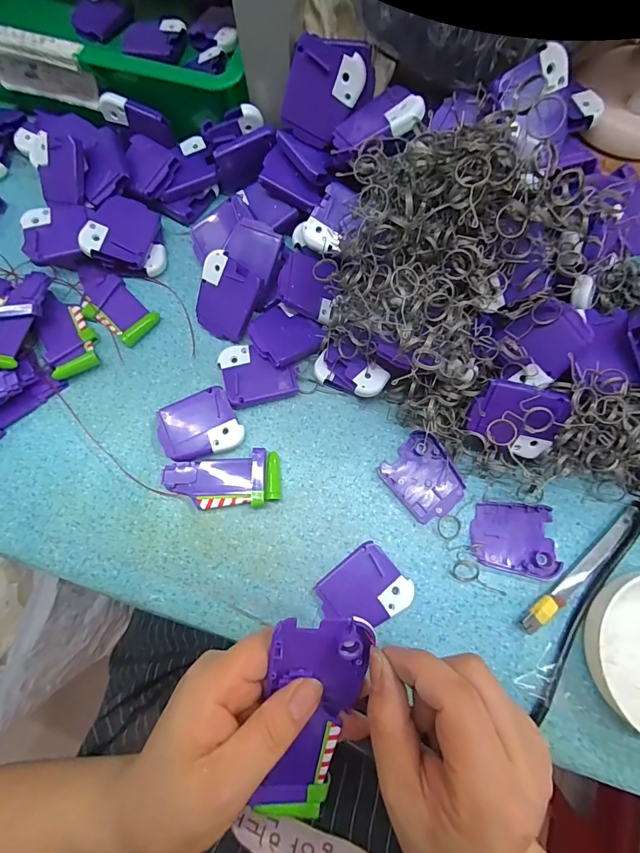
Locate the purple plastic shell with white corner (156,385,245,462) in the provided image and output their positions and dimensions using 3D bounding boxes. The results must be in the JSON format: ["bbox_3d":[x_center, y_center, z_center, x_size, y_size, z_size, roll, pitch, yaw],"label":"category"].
[{"bbox_3d":[-0.097,0.000,0.325,0.061,0.010,0.052,-23,76,-6],"label":"purple plastic shell with white corner"}]

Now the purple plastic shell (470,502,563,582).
[{"bbox_3d":[0.146,0.085,0.305,0.061,0.008,0.052,4,75,2],"label":"purple plastic shell"}]

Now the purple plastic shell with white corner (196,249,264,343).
[{"bbox_3d":[-0.078,-0.105,0.338,0.050,0.011,0.062,33,118,11],"label":"purple plastic shell with white corner"}]

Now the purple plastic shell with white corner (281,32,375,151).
[{"bbox_3d":[0.006,-0.252,0.308,0.060,0.065,0.016,18,49,-4],"label":"purple plastic shell with white corner"}]

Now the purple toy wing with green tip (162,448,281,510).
[{"bbox_3d":[-0.076,0.042,0.316,0.089,0.010,0.040,-5,75,-1],"label":"purple toy wing with green tip"}]

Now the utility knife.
[{"bbox_3d":[0.193,0.104,0.295,0.124,0.011,0.014,-38,78,-9],"label":"utility knife"}]

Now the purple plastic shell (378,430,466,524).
[{"bbox_3d":[0.081,0.040,0.317,0.051,0.007,0.060,-38,78,-9],"label":"purple plastic shell"}]

